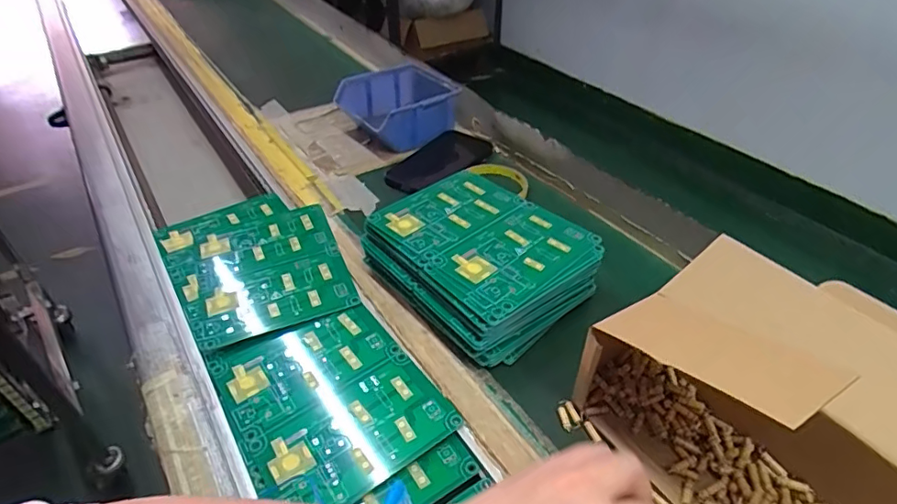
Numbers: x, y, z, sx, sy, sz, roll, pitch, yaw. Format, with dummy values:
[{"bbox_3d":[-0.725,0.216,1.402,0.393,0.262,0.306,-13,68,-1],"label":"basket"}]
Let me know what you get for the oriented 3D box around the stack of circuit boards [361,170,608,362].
[{"bbox_3d":[0.029,0.002,0.485,0.153,0.061,0.175,-31,49,-28],"label":"stack of circuit boards"}]

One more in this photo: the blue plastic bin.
[{"bbox_3d":[-0.064,-0.198,0.728,0.135,0.064,0.122,-25,46,-23],"label":"blue plastic bin"}]

